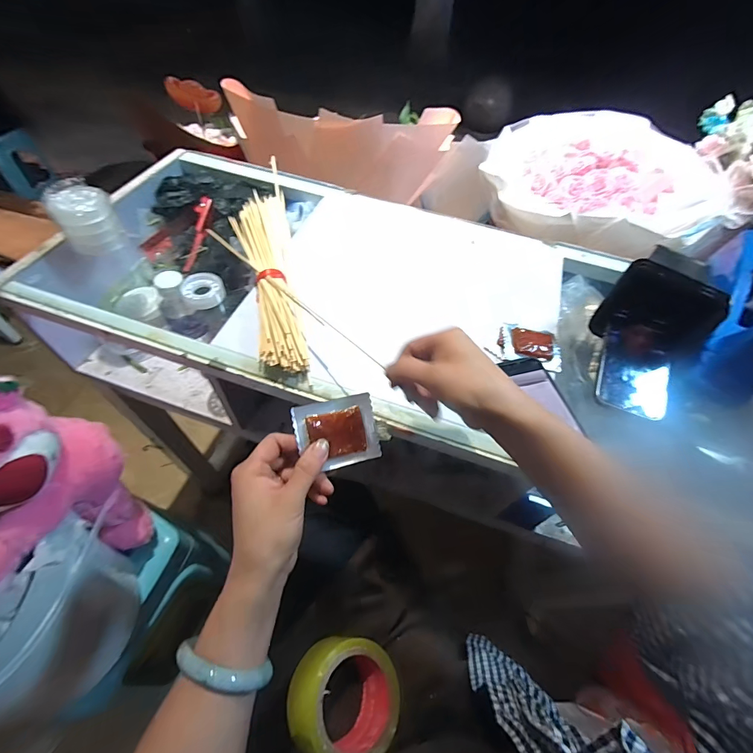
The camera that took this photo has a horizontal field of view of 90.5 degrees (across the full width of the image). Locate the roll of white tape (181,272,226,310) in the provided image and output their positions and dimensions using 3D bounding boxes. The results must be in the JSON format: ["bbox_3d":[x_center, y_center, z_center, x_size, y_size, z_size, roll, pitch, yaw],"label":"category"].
[{"bbox_3d":[-0.222,-0.109,0.478,0.051,0.021,0.046,-31,64,-23],"label":"roll of white tape"}]

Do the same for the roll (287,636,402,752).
[{"bbox_3d":[-0.033,0.328,0.379,0.110,0.055,0.103,33,45,-6],"label":"roll"}]

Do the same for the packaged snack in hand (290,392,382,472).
[{"bbox_3d":[-0.034,0.050,0.331,0.071,0.010,0.060,-11,85,-17],"label":"packaged snack in hand"}]

